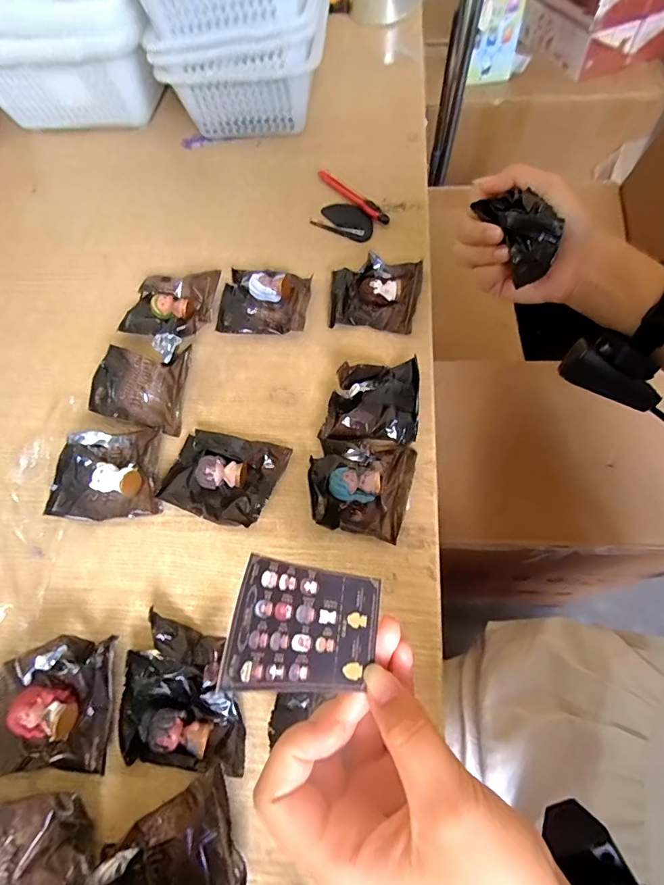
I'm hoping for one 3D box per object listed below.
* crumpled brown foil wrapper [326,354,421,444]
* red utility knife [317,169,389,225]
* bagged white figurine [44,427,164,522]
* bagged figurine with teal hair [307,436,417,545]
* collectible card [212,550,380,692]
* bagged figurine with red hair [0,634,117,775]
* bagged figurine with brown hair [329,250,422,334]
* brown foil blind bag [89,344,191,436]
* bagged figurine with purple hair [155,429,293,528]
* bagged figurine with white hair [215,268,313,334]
[{"bbox_3d":[0.037,-0.038,0.379,0.071,0.032,0.074,2,63,4],"label":"crumpled brown foil wrapper"},{"bbox_3d":[0.025,-0.290,0.519,0.018,0.012,0.121,-34,66,-13],"label":"red utility knife"},{"bbox_3d":[-0.186,0.024,0.368,0.080,0.026,0.075,-7,63,0],"label":"bagged white figurine"},{"bbox_3d":[0.022,0.031,0.350,0.080,0.030,0.081,9,64,8],"label":"bagged figurine with teal hair"},{"bbox_3d":[-0.009,0.070,0.170,0.066,0.006,0.043,22,64,-34],"label":"collectible card"},{"bbox_3d":[-0.189,0.174,0.294,0.087,0.026,0.077,-3,63,2],"label":"bagged figurine with red hair"},{"bbox_3d":[0.042,-0.151,0.437,0.085,0.028,0.079,6,64,7],"label":"bagged figurine with brown hair"},{"bbox_3d":[-0.177,-0.051,0.399,0.080,0.034,0.073,1,63,4],"label":"brown foil blind bag"},{"bbox_3d":[-0.092,0.025,0.363,0.090,0.023,0.073,15,65,11],"label":"bagged figurine with purple hair"},{"bbox_3d":[-0.067,-0.143,0.444,0.087,0.028,0.079,1,63,4],"label":"bagged figurine with white hair"}]

